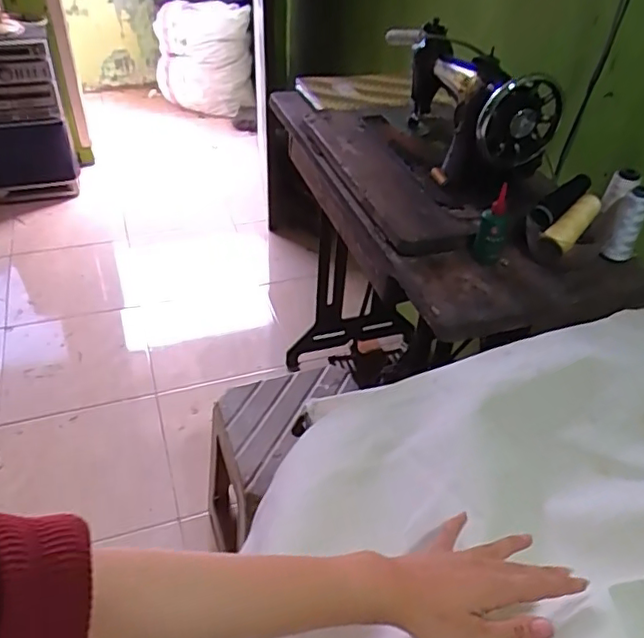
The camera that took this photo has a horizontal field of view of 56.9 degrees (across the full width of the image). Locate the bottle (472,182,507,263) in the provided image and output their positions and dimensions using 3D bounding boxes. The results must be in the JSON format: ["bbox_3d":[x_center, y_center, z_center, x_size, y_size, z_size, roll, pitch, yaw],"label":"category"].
[{"bbox_3d":[0.247,-0.135,0.857,0.044,0.101,0.041,16,42,15],"label":"bottle"}]

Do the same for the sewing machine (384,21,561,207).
[{"bbox_3d":[0.233,-0.355,1.003,0.131,0.204,0.338,-12,43,-17],"label":"sewing machine"}]

